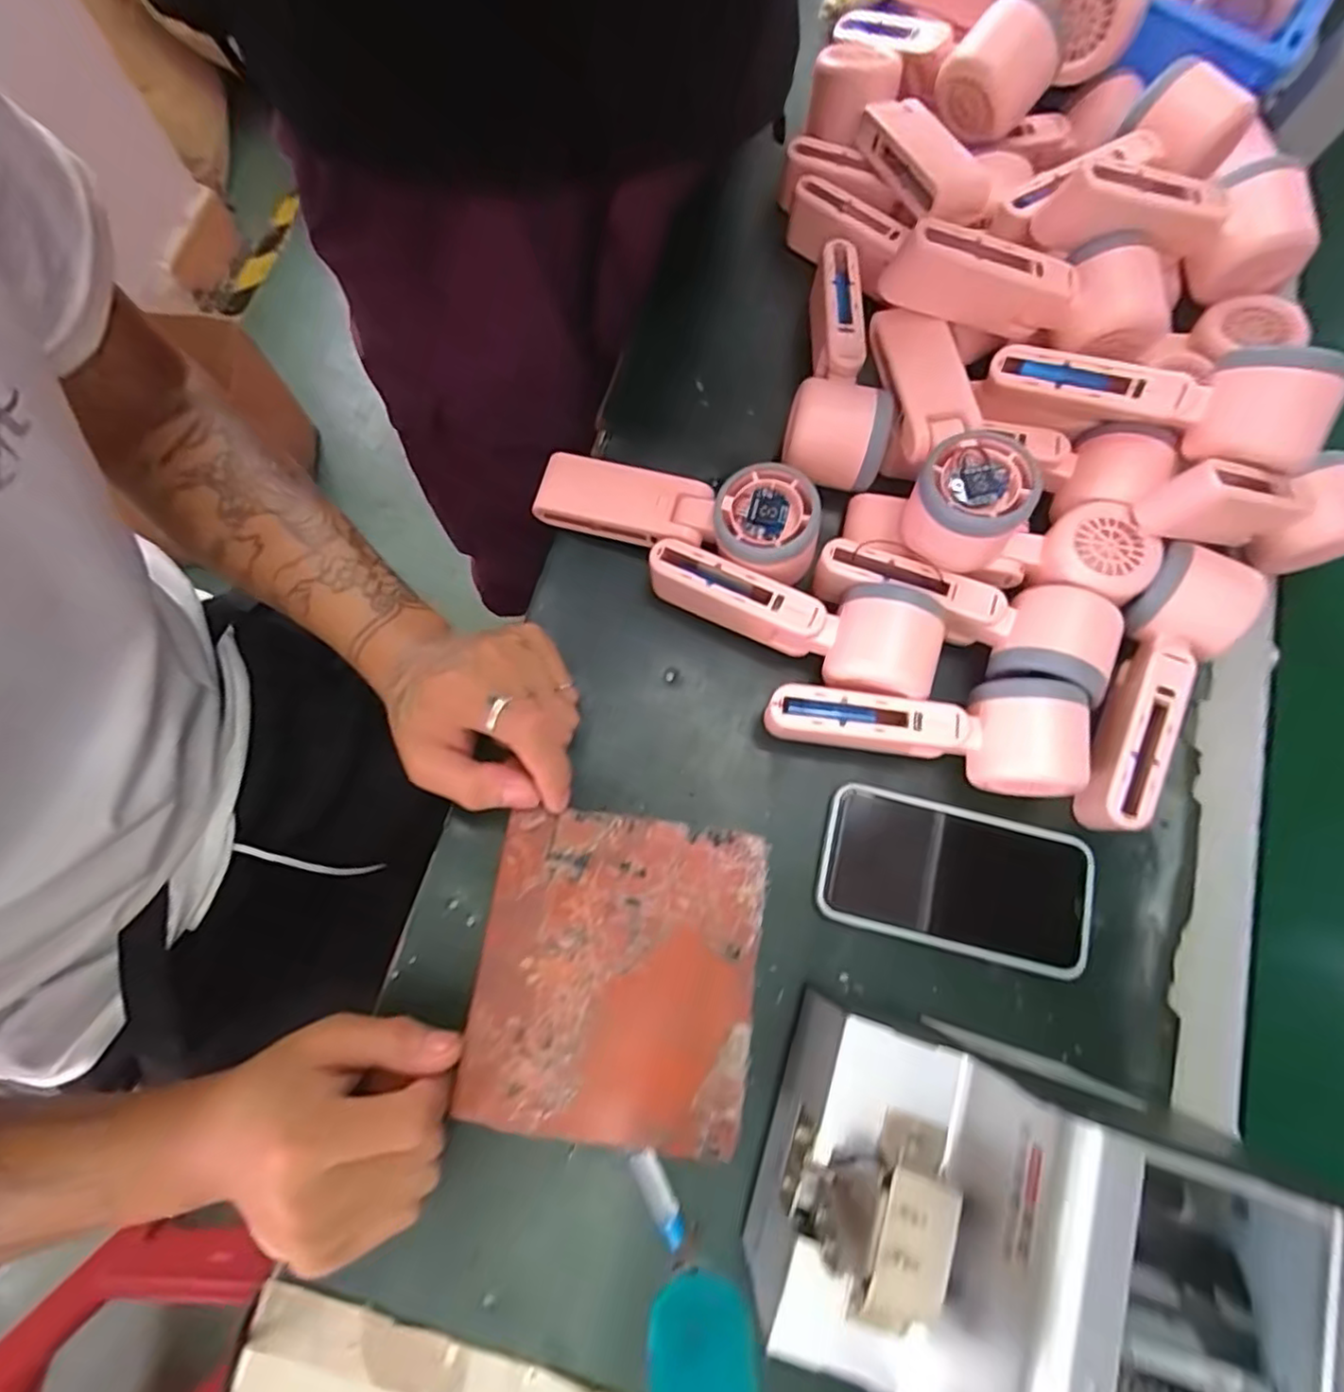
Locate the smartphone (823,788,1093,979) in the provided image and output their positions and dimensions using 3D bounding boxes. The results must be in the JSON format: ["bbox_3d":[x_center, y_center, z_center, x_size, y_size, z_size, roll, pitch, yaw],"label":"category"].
[{"bbox_3d":[0.156,0.100,0.362,0.145,0.006,0.075,14,76,1],"label":"smartphone"}]

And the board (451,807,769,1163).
[{"bbox_3d":[-0.026,0.131,0.314,0.128,0.005,0.141,8,76,1],"label":"board"}]

